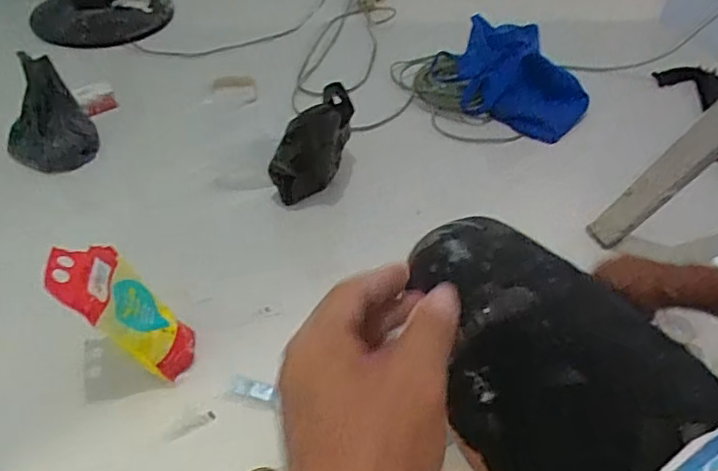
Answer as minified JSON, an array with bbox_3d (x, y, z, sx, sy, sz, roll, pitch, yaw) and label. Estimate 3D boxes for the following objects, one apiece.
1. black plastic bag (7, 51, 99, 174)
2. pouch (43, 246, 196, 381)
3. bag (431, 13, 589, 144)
[{"bbox_3d":[-0.645,-0.249,1.157,0.167,0.193,0.124,-27,53,-27],"label":"black plastic bag"},{"bbox_3d":[-0.320,0.101,0.798,0.037,0.258,0.137,-18,41,21],"label":"pouch"},{"bbox_3d":[0.383,-0.389,1.416,0.372,0.214,0.247,2,45,-1],"label":"bag"}]

